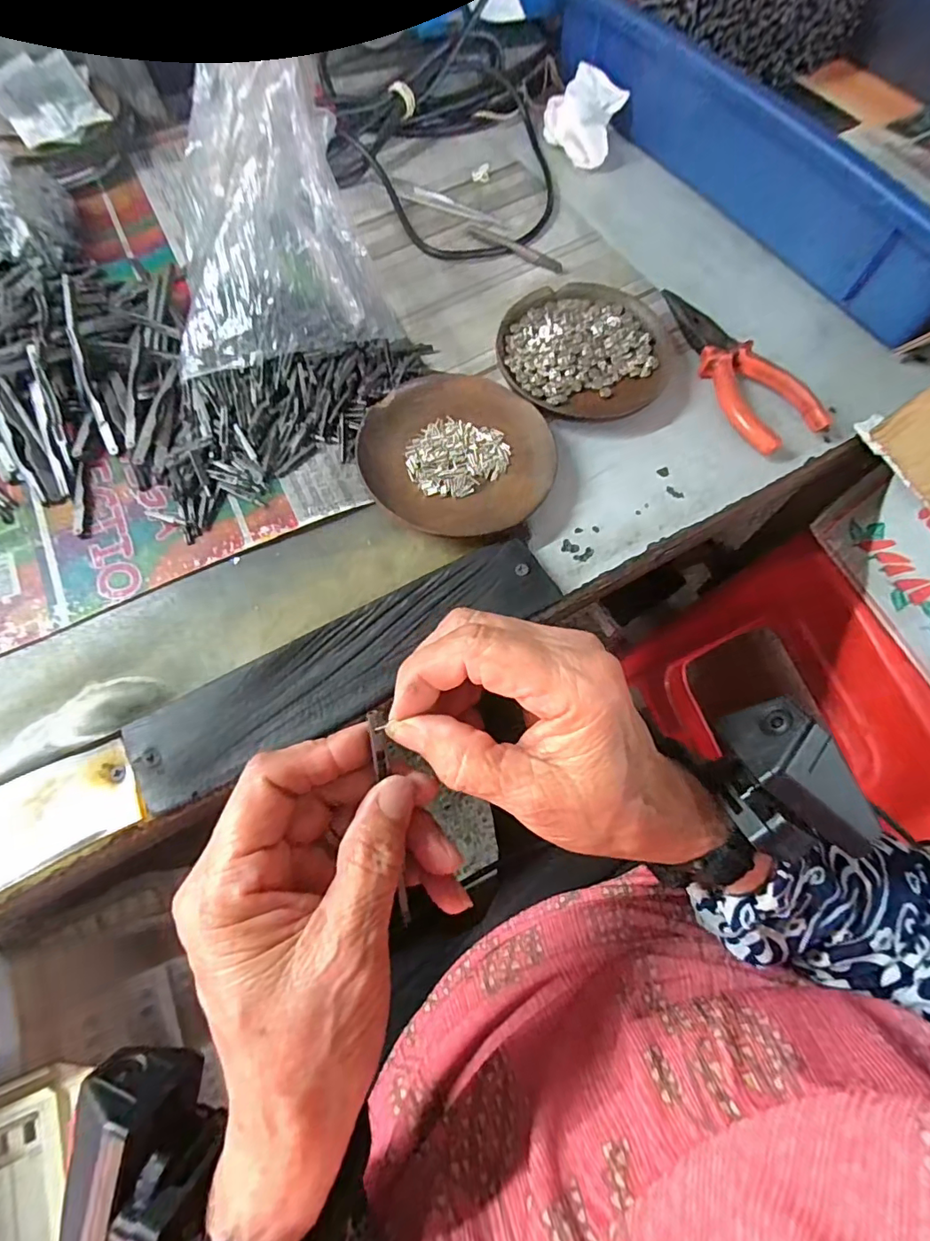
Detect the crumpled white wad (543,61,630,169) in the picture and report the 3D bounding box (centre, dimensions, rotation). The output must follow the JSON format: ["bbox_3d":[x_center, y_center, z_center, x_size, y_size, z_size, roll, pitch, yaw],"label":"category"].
[{"bbox_3d":[0.093,-0.409,0.423,0.060,0.042,0.073,21,70,7],"label":"crumpled white wad"}]

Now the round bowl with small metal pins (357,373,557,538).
[{"bbox_3d":[-0.004,-0.099,0.315,0.110,0.017,0.113,0,69,-1],"label":"round bowl with small metal pins"}]

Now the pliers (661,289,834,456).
[{"bbox_3d":[0.182,-0.171,0.349,0.051,0.016,0.139,-18,71,-8],"label":"pliers"}]

